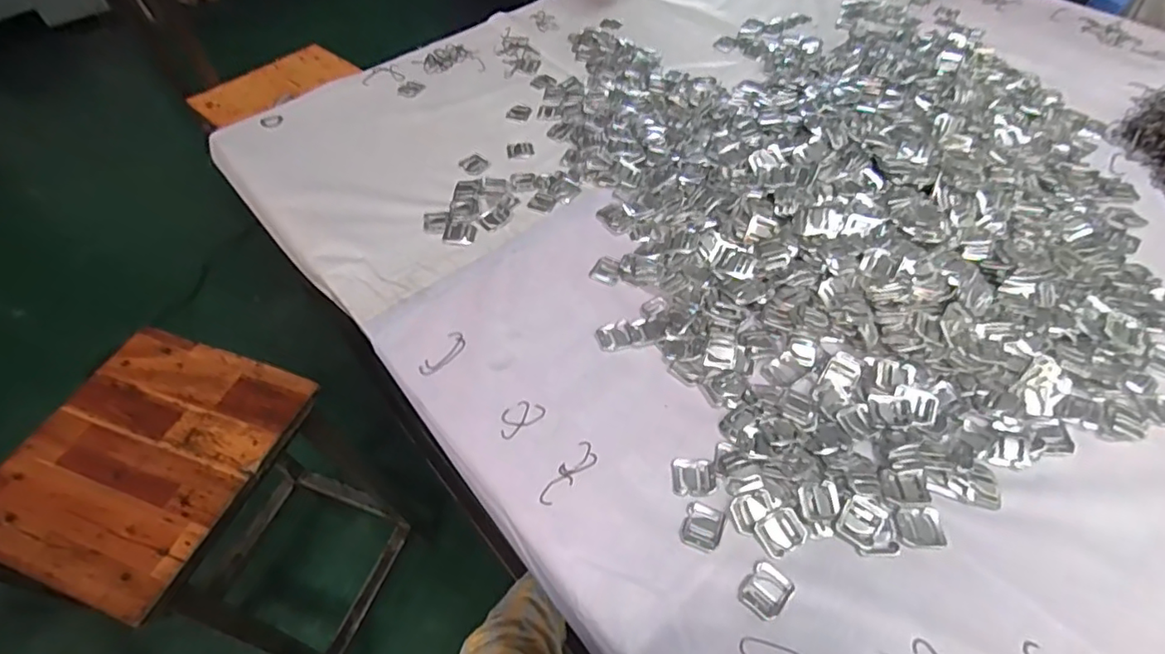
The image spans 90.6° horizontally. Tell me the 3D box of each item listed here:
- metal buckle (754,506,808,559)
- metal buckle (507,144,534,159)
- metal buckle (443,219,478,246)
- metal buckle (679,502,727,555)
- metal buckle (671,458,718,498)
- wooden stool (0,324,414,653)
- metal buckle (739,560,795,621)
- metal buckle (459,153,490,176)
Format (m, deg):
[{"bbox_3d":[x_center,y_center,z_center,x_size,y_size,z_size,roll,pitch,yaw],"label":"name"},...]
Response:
[{"bbox_3d":[0.155,0.159,0.449,0.037,0.004,0.029,-25,57,-17],"label":"metal buckle"},{"bbox_3d":[-0.082,-0.234,0.761,0.034,0.004,0.028,-9,54,-5],"label":"metal buckle"},{"bbox_3d":[-0.141,-0.108,0.665,0.037,0.006,0.034,9,54,7],"label":"metal buckle"},{"bbox_3d":[0.095,0.159,0.455,0.031,0.006,0.035,18,55,14],"label":"metal buckle"},{"bbox_3d":[0.094,0.125,0.481,0.037,0.005,0.032,1,53,1],"label":"metal buckle"},{"bbox_3d":[-0.515,0.299,0.887,0.297,0.531,0.303,13,55,10],"label":"wooden stool"},{"bbox_3d":[0.136,0.194,0.425,0.029,0.005,0.036,35,61,24],"label":"metal buckle"},{"bbox_3d":[-0.139,-0.211,0.747,0.033,0.006,0.033,-36,60,-23],"label":"metal buckle"}]

